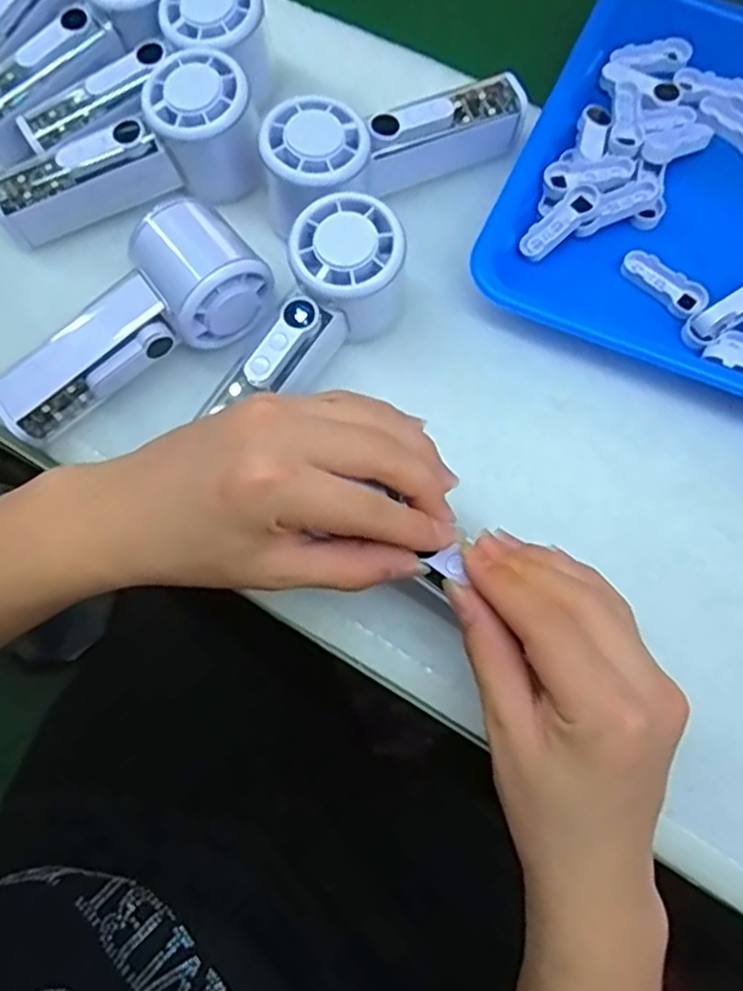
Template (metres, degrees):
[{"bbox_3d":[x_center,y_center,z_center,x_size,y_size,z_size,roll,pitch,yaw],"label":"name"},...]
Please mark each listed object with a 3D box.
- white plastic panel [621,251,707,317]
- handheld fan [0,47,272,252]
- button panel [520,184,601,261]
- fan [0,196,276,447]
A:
[{"bbox_3d":[0.164,-0.119,0.392,0.050,0.008,0.019,43,79,12],"label":"white plastic panel"},{"bbox_3d":[-0.136,-0.186,0.393,0.150,0.050,0.057,-30,76,-7],"label":"handheld fan"},{"bbox_3d":[0.108,-0.155,0.399,0.052,0.006,0.017,-42,88,3],"label":"button panel"},{"bbox_3d":[-0.131,-0.091,0.369,0.154,0.058,0.059,-32,76,-8],"label":"fan"}]

